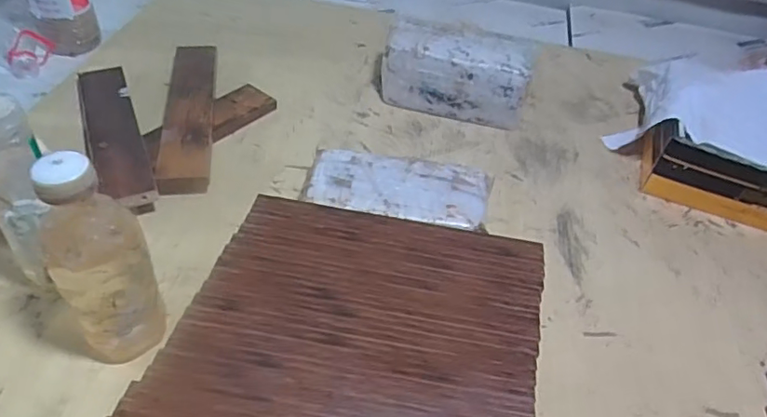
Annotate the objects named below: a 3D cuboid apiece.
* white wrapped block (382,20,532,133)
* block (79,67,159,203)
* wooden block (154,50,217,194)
[{"bbox_3d":[0.104,-0.201,0.831,0.214,0.106,0.094,12,44,4],"label":"white wrapped block"},{"bbox_3d":[-0.344,-0.101,0.705,0.062,0.017,0.294,-15,45,-22],"label":"block"},{"bbox_3d":[-0.261,-0.134,0.749,0.065,0.022,0.304,-7,47,-7],"label":"wooden block"}]

